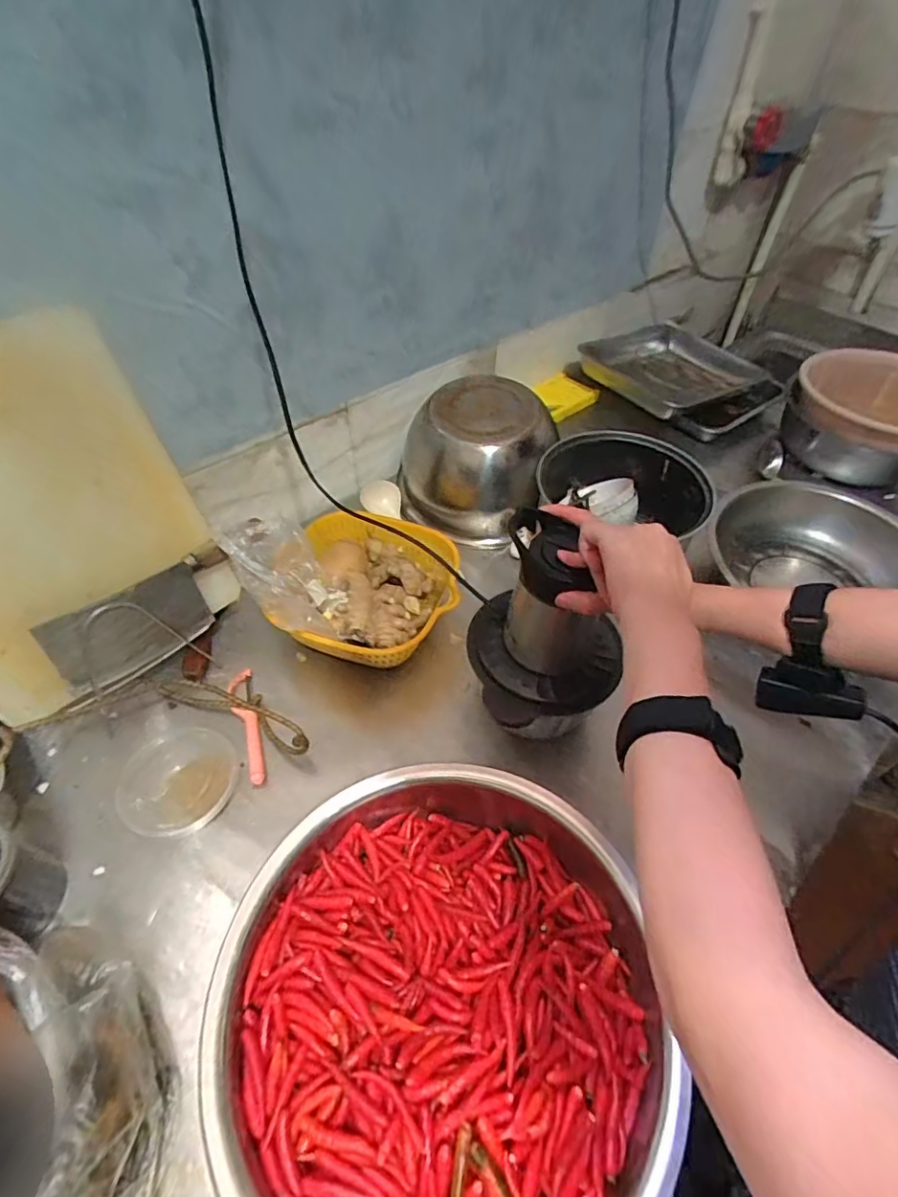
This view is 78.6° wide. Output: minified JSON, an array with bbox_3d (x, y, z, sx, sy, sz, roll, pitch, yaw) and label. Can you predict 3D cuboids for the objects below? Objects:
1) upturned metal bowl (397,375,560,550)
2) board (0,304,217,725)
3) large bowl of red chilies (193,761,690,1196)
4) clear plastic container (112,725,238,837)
[{"bbox_3d":[0.041,-0.193,0.757,0.170,0.167,0.152,31,56,24],"label":"upturned metal bowl"},{"bbox_3d":[-0.377,-0.073,0.511,0.022,0.301,0.257,21,48,41],"label":"board"},{"bbox_3d":[-0.003,0.291,0.409,0.302,0.087,0.306,0,49,0],"label":"large bowl of red chilies"},{"bbox_3d":[-0.273,0.177,0.549,0.115,0.034,0.112,0,49,0],"label":"clear plastic container"}]

